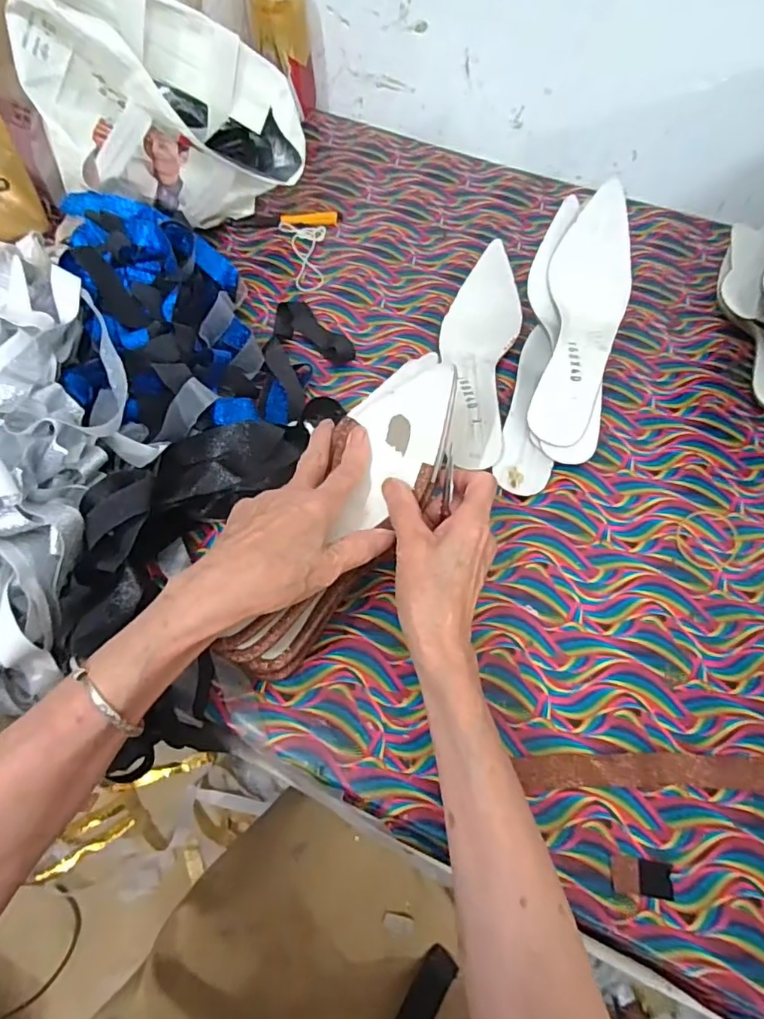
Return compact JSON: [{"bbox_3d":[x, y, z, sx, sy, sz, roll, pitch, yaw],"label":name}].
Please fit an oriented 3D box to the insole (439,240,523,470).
[{"bbox_3d":[0.093,-0.152,0.545,0.073,0.051,0.242,12,62,4],"label":"insole"}]

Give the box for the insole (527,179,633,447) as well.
[{"bbox_3d":[0.185,-0.176,0.509,0.069,0.027,0.241,13,81,5],"label":"insole"}]

